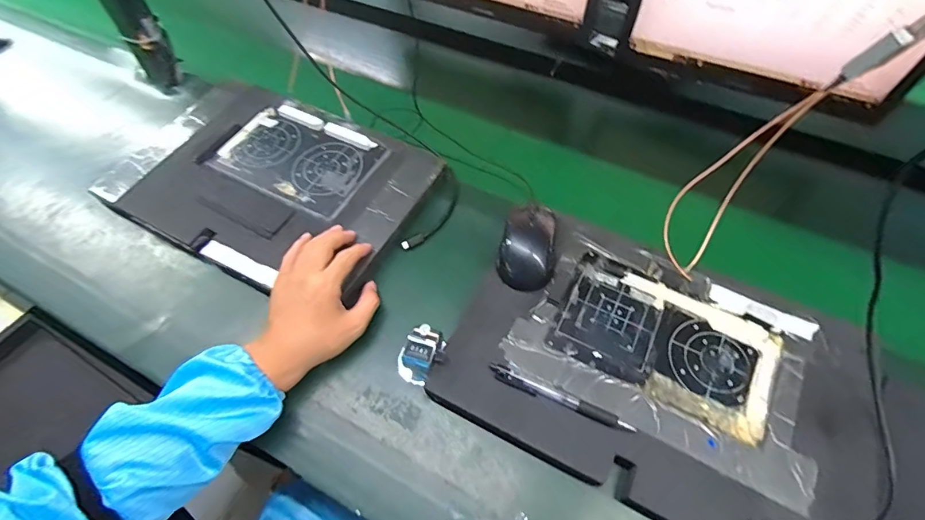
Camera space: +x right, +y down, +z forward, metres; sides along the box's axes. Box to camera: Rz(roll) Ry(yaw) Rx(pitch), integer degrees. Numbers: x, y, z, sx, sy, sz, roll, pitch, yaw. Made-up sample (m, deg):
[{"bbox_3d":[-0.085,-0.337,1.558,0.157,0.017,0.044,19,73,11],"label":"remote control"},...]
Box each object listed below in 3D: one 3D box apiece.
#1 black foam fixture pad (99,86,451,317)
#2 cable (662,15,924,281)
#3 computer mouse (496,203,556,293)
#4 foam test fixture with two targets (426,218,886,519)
[{"bbox_3d":[-0.248,-0.105,0.569,0.374,0.033,0.255,24,60,14],"label":"black foam fixture pad"},{"bbox_3d":[0.270,-0.093,0.411,0.097,0.266,0.077,-39,65,-23],"label":"cable"},{"bbox_3d":[0.079,-0.020,0.516,0.062,0.036,0.108,13,58,8],"label":"computer mouse"},{"bbox_3d":[0.196,0.111,0.454,0.380,0.039,0.264,24,60,14],"label":"foam test fixture with two targets"}]

